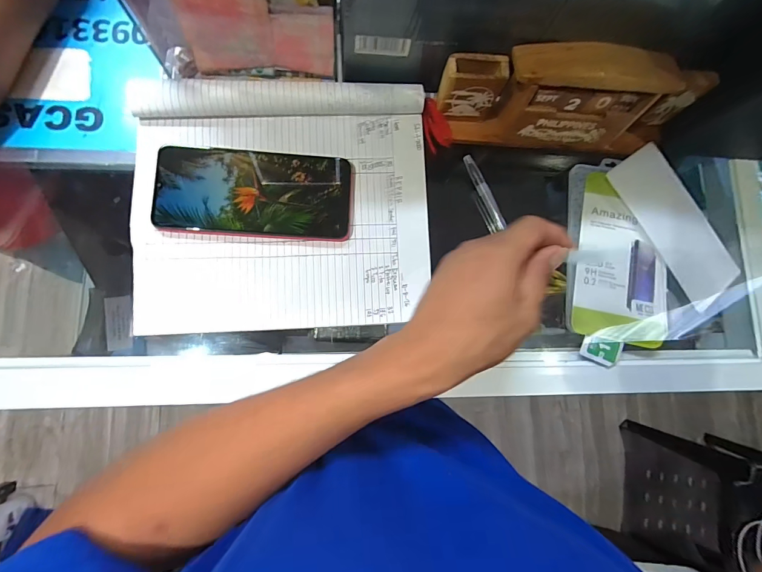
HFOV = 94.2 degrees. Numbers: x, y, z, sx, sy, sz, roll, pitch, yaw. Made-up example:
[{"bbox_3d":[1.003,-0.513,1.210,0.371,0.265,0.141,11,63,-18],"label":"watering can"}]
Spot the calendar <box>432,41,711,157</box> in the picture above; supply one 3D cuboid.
[{"bbox_3d":[0.170,-0.165,0.316,0.237,0.082,0.051,2,82,-6],"label":"calendar"}]

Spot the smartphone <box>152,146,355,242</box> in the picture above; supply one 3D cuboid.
[{"bbox_3d":[-0.106,-0.079,0.303,0.160,0.007,0.074,3,82,-5],"label":"smartphone"}]

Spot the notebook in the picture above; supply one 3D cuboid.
[{"bbox_3d":[-0.081,-0.069,0.304,0.247,0.020,0.207,-2,85,-5],"label":"notebook"}]

